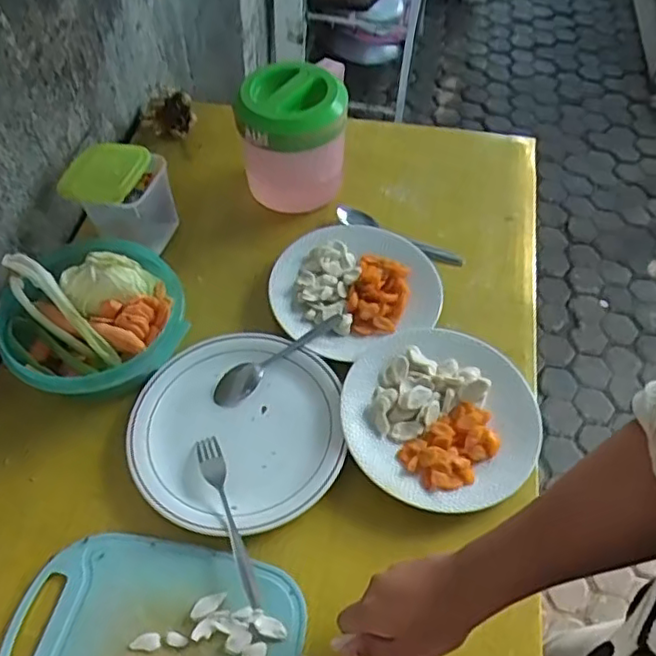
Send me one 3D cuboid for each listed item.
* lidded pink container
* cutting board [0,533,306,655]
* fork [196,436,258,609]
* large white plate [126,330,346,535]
[{"bbox_3d":[-0.042,-0.243,0.802,0.125,0.141,0.110,3,55,0],"label":"lidded pink container"},{"bbox_3d":[-0.150,0.271,0.533,0.241,0.007,0.173,9,56,9],"label":"cutting board"},{"bbox_3d":[-0.091,0.175,0.593,0.021,0.013,0.166,-21,57,-12],"label":"fork"},{"bbox_3d":[-0.094,0.099,0.646,0.209,0.012,0.212,-1,55,2],"label":"large white plate"}]

